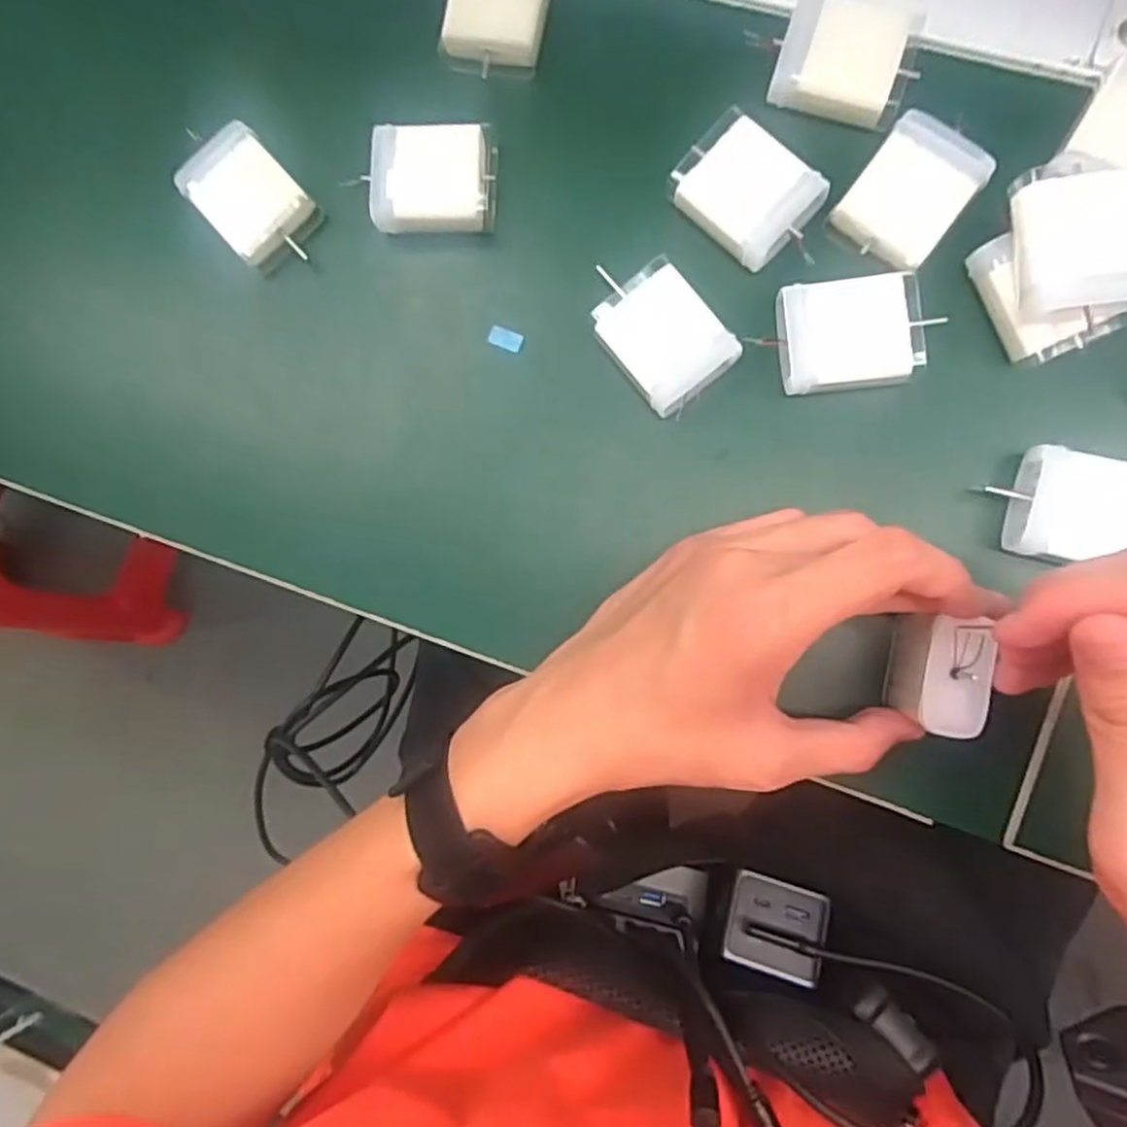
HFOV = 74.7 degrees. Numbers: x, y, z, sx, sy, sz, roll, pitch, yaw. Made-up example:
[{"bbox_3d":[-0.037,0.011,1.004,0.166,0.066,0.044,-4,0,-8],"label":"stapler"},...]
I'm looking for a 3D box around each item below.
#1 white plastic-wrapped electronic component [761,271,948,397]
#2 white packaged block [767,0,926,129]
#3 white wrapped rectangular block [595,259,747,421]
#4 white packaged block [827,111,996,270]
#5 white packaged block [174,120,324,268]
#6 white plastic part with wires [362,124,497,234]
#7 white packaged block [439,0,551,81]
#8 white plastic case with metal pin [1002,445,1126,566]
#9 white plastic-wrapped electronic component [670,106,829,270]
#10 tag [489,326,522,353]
[{"bbox_3d":[0.112,-0.090,0.292,0.054,0.018,0.042,-5,89,8],"label":"white plastic-wrapped electronic component"},{"bbox_3d":[0.112,-0.202,0.292,0.050,0.009,0.045,18,92,8],"label":"white packaged block"},{"bbox_3d":[0.039,-0.093,0.303,0.041,0.017,0.057,-41,84,6],"label":"white wrapped rectangular block"},{"bbox_3d":[0.136,-0.145,0.290,0.041,0.012,0.053,35,94,7],"label":"white packaged block"},{"bbox_3d":[-0.137,-0.159,0.326,0.040,0.023,0.053,-41,84,6],"label":"white packaged block"},{"bbox_3d":[-0.056,-0.163,0.316,0.048,0.020,0.042,0,90,8],"label":"white plastic part with wires"},{"bbox_3d":[-0.027,-0.239,0.316,0.040,0.018,0.058,12,91,8],"label":"white packaged block"},{"bbox_3d":[0.200,-0.019,0.279,0.054,0.021,0.041,11,91,8],"label":"white plastic case with metal pin"},{"bbox_3d":[0.075,-0.148,0.297,0.058,0.009,0.042,42,95,6],"label":"white plastic-wrapped electronic component"},{"bbox_3d":[-0.025,-0.097,0.318,0.015,0.004,0.008,23,93,7],"label":"tag"}]

